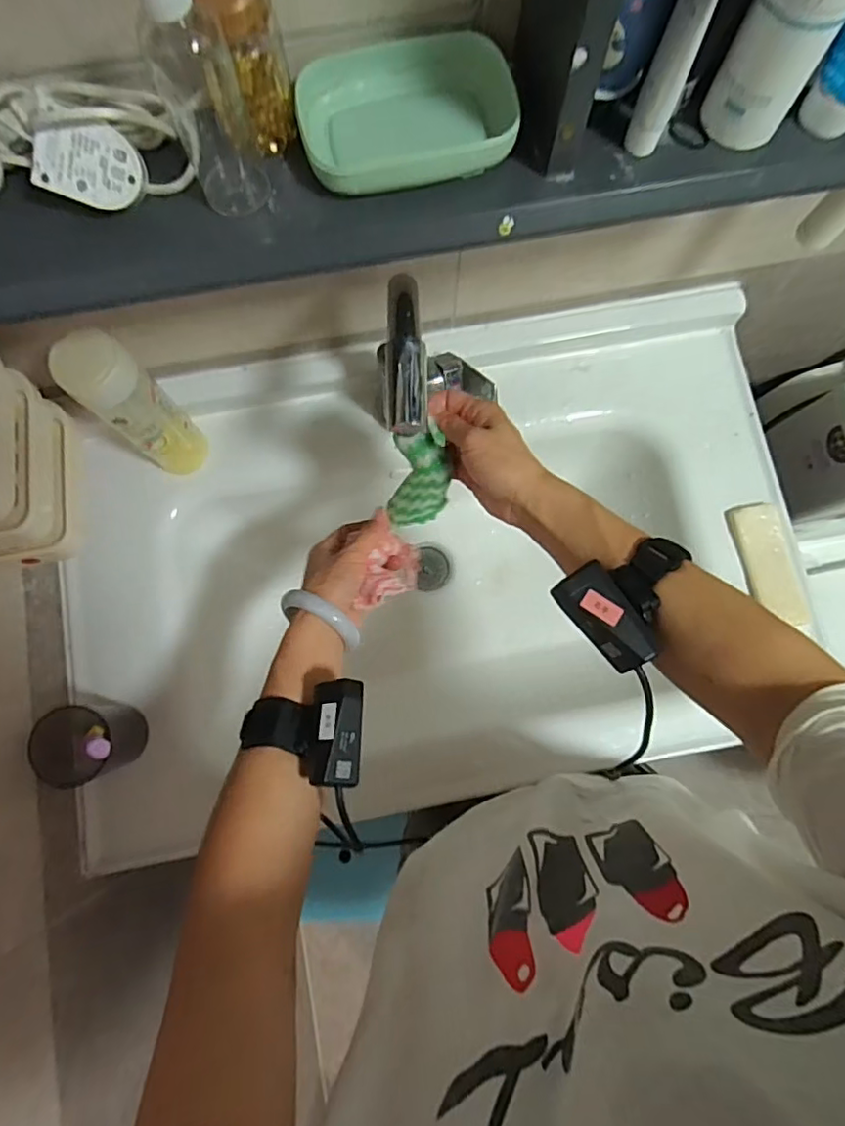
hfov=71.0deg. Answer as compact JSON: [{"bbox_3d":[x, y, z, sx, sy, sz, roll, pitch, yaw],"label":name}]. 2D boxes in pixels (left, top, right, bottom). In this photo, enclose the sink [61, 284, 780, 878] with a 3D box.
[{"bbox_3d":[0.014,0.028,0.724,0.771,0.232,0.516,-10,80,-2],"label":"sink"}]

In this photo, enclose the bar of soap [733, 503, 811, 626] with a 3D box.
[{"bbox_3d":[0.379,0.001,0.642,0.047,0.012,0.131,-10,80,-2],"label":"bar of soap"}]

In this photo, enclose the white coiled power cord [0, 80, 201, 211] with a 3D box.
[{"bbox_3d":[-0.206,-0.237,0.335,0.153,0.042,0.060,1,80,0],"label":"white coiled power cord"}]

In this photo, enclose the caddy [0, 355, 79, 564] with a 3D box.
[{"bbox_3d":[-0.363,-0.082,0.497,0.082,0.132,0.148,-6,80,-2],"label":"caddy"}]

